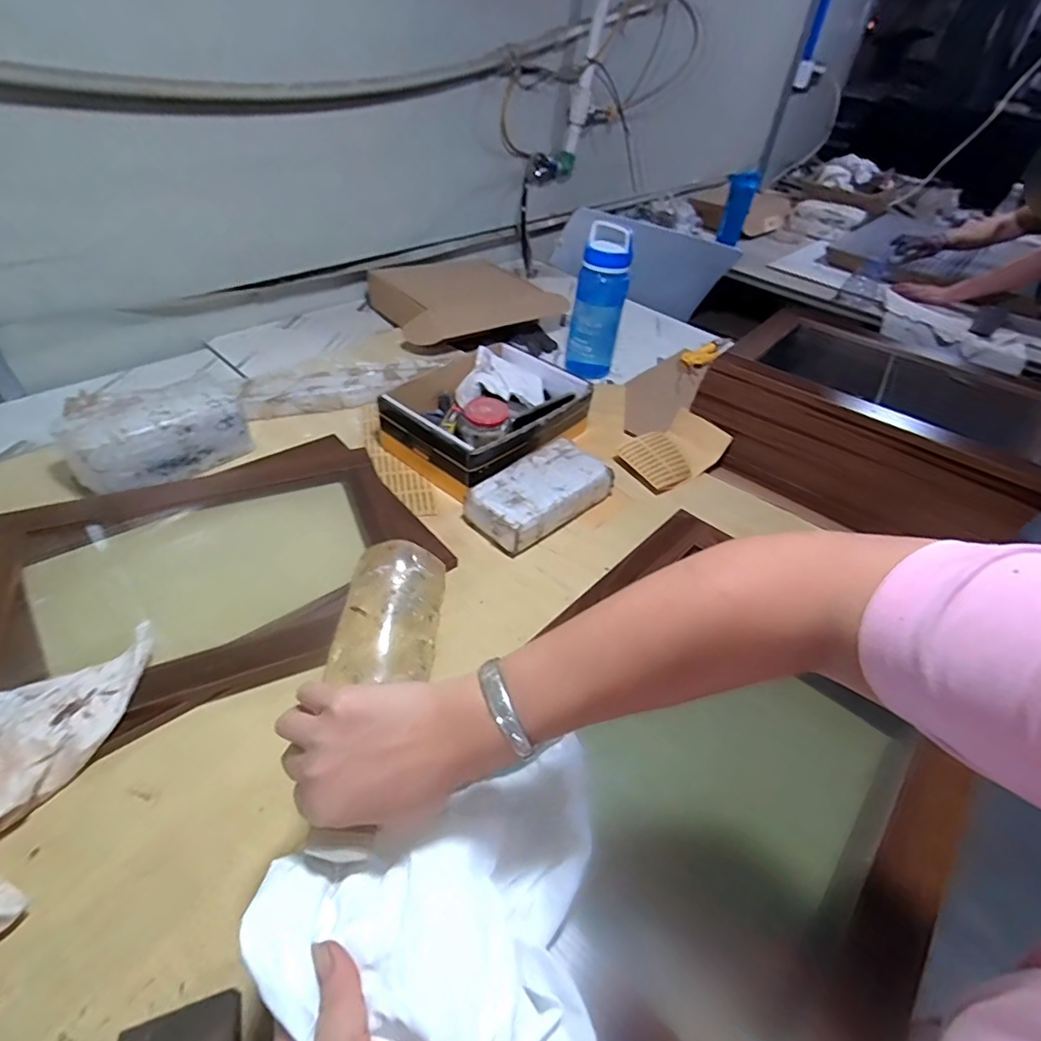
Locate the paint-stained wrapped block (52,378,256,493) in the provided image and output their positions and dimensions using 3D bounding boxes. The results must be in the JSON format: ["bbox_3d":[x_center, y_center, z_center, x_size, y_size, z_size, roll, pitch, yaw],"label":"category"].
[{"bbox_3d":[-0.517,-0.124,0.773,0.101,0.103,0.223,32,49,25],"label":"paint-stained wrapped block"}]

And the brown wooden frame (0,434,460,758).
[{"bbox_3d":[-0.386,0.046,0.664,0.495,0.029,0.386,-26,52,-29],"label":"brown wooden frame"}]

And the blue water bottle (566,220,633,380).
[{"bbox_3d":[0.159,-0.427,1.082,0.097,0.280,0.076,10,43,5],"label":"blue water bottle"}]

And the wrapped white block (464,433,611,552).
[{"bbox_3d":[0.031,-0.036,0.781,0.204,0.063,0.109,-31,54,-32],"label":"wrapped white block"}]

